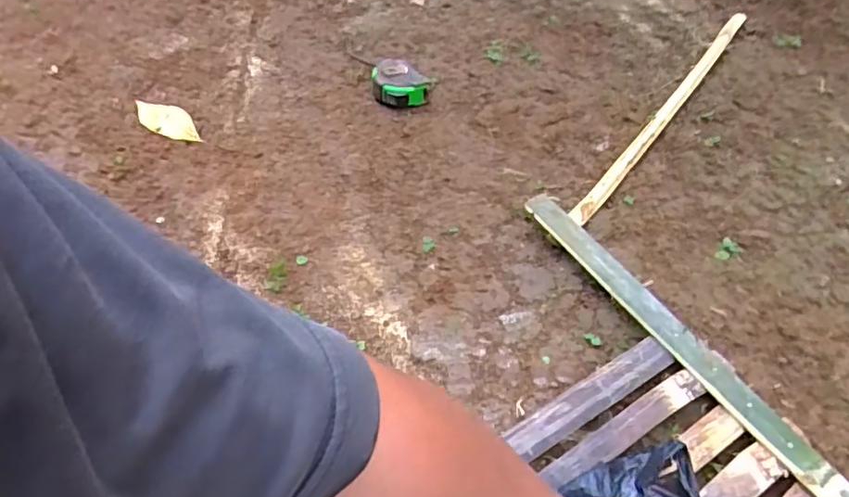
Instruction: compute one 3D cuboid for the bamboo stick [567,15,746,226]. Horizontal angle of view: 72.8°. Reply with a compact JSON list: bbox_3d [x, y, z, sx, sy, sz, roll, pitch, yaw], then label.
[{"bbox_3d":[0.362,-0.214,0.835,0.024,0.014,0.615,32,56,19],"label":"bamboo stick"}]

